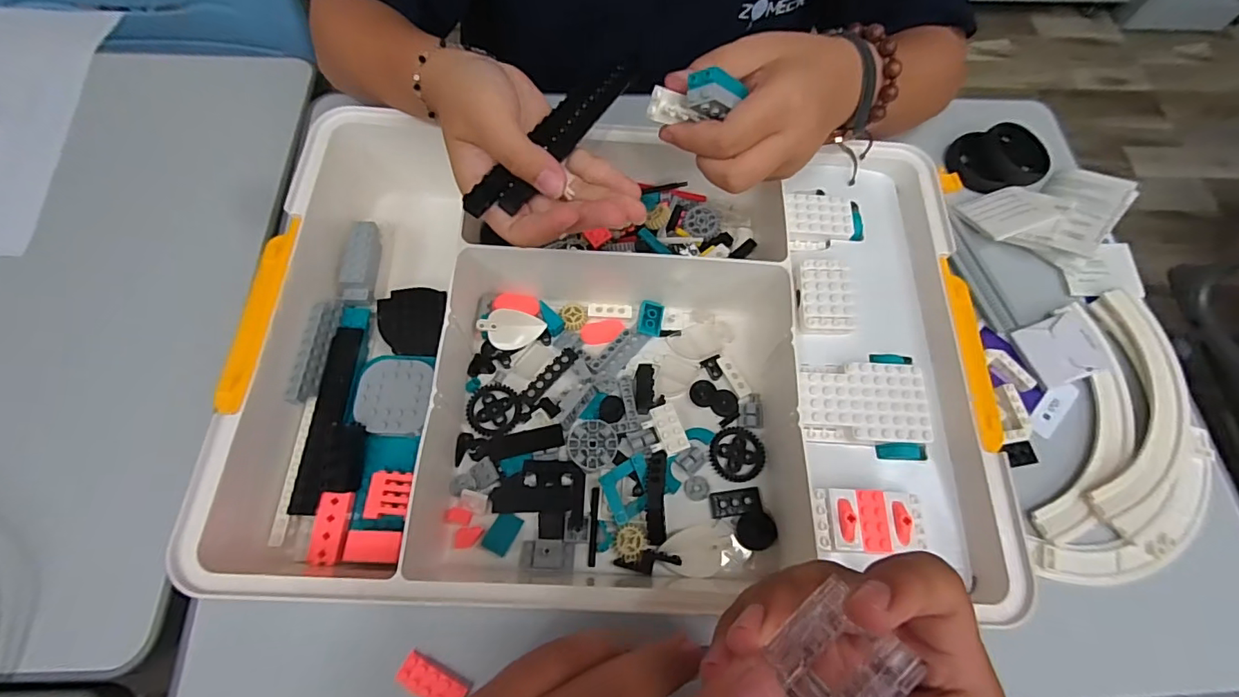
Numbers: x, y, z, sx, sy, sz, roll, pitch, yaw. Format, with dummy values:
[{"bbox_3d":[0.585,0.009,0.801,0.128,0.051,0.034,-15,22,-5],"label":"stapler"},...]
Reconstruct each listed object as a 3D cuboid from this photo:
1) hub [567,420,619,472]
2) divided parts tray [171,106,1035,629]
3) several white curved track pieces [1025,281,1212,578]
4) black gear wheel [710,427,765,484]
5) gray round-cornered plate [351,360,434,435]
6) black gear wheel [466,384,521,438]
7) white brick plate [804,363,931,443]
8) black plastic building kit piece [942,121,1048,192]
[{"bbox_3d":[-0.017,0.061,0.334,0.031,0.007,0.031,1,68,-3],"label":"hub"},{"bbox_3d":[0.002,-0.006,0.340,0.429,0.071,0.312,3,68,-2],"label":"divided parts tray"},{"bbox_3d":[0.368,0.067,0.373,0.110,0.016,0.224,24,69,7],"label":"several white curved track pieces"},{"bbox_3d":[0.079,0.070,0.348,0.036,0.004,0.035,1,68,-3],"label":"black gear wheel"},{"bbox_3d":[-0.140,0.030,0.326,0.043,0.010,0.047,5,68,-1],"label":"gray round-cornered plate"},{"bbox_3d":[-0.084,0.040,0.349,0.034,0.004,0.033,1,68,-3],"label":"black gear wheel"},{"bbox_3d":[0.144,0.032,0.313,0.074,0.012,0.046,3,68,-2],"label":"white brick plate"},{"bbox_3d":[0.338,-0.169,0.466,0.080,0.020,0.060,-2,68,-4],"label":"black plastic building kit piece"}]

